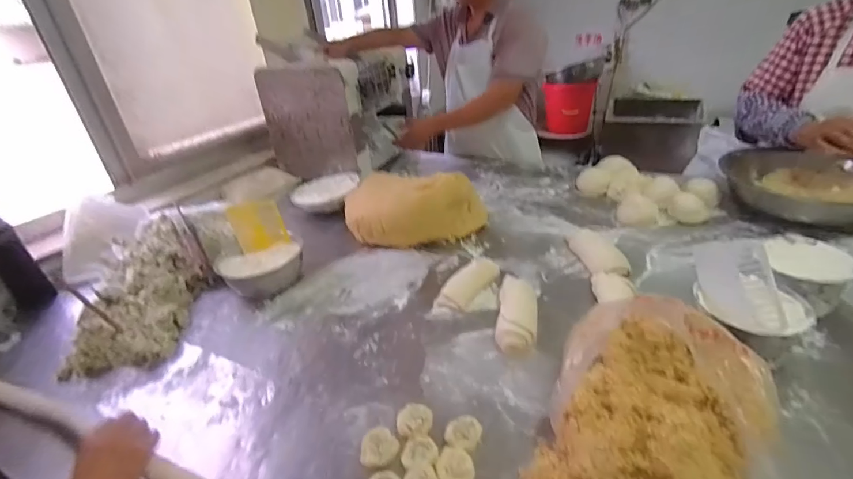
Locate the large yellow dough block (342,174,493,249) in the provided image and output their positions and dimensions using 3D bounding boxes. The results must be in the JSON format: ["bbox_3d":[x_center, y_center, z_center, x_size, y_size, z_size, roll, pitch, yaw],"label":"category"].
[{"bbox_3d":[-0.037,-0.081,1.039,0.359,0.156,0.133,-2,30,7],"label":"large yellow dough block"}]

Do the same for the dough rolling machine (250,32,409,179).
[{"bbox_3d":[-0.323,-0.472,1.452,0.400,0.401,0.396,7,32,20],"label":"dough rolling machine"}]

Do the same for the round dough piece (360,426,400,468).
[{"bbox_3d":[-0.064,0.290,0.564,0.047,0.022,0.056,4,32,17],"label":"round dough piece"}]

